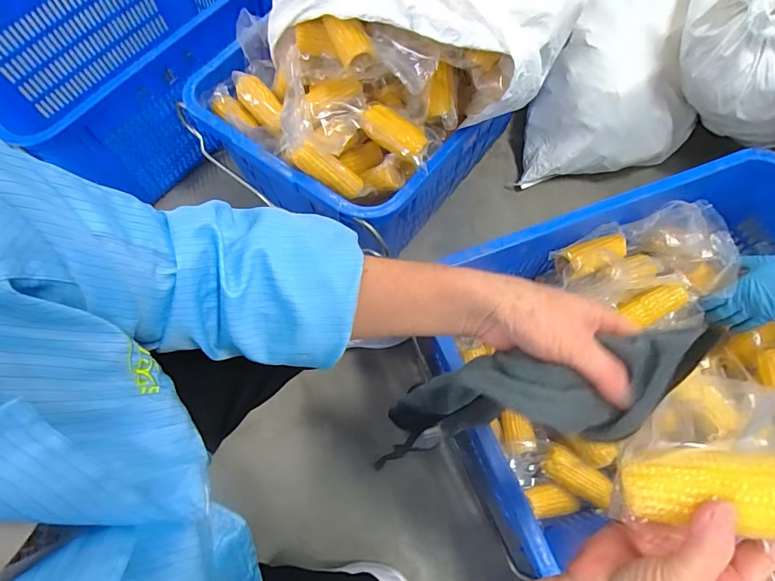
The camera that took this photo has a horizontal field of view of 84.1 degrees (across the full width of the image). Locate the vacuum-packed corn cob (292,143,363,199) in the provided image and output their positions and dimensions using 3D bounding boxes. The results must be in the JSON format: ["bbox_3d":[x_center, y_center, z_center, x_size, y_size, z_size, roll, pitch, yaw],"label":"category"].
[{"bbox_3d":[-0.083,-0.173,0.618,0.103,0.036,0.034,30,69,-19],"label":"vacuum-packed corn cob"}]

